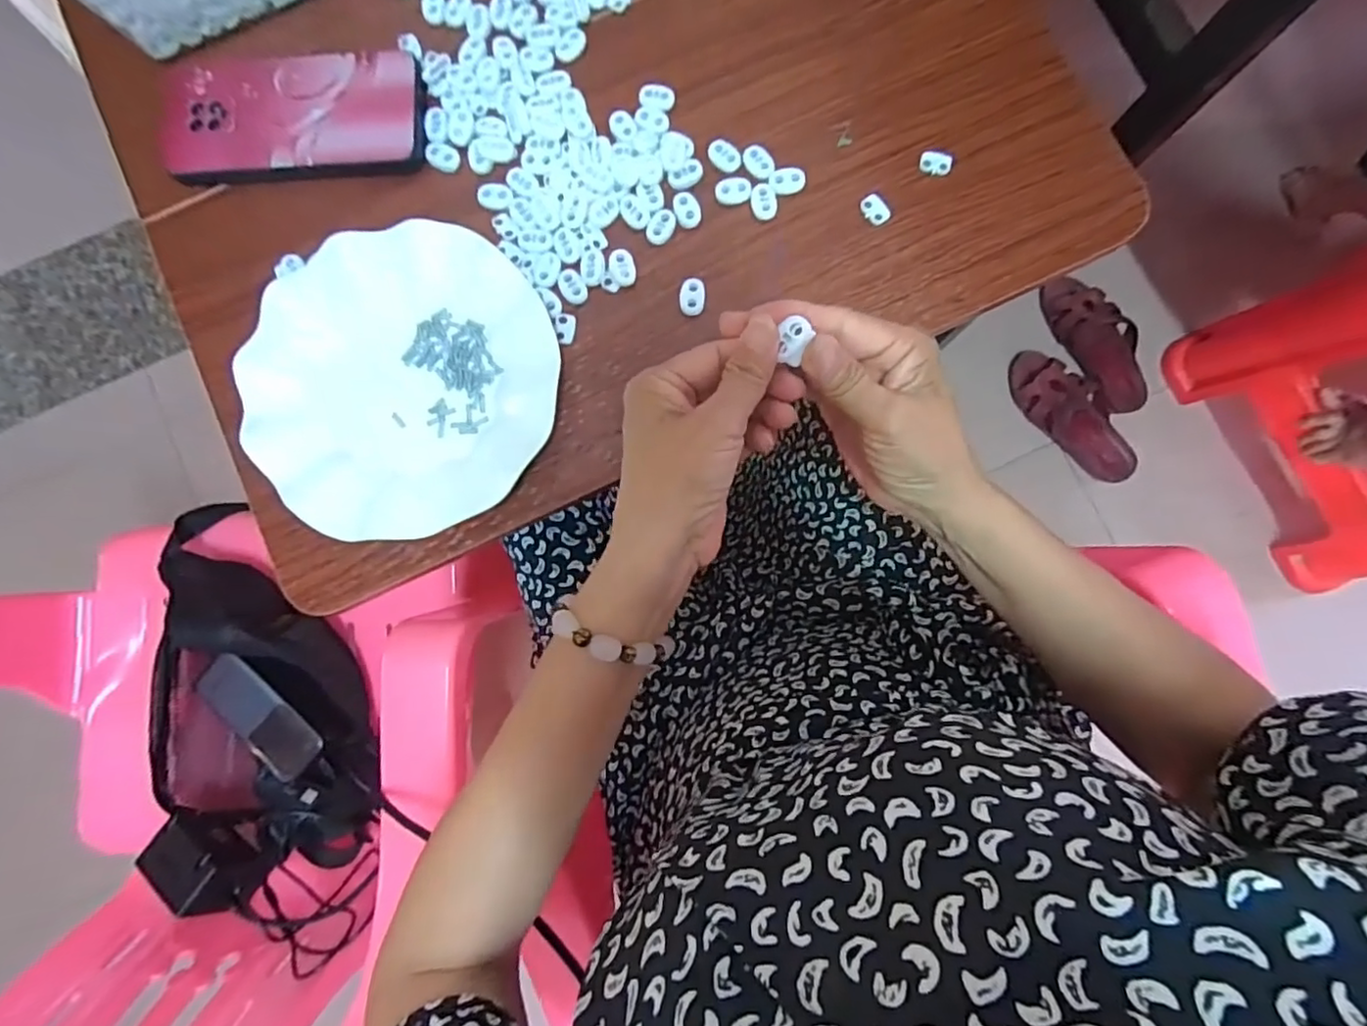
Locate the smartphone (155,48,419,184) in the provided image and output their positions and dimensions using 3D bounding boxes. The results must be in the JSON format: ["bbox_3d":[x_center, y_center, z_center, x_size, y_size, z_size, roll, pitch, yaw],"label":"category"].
[{"bbox_3d":[-0.258,-0.258,0.395,0.180,0.010,0.087,1,85,1],"label":"smartphone"}]

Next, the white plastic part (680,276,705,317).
[{"bbox_3d":[0.006,-0.135,0.379,0.015,0.005,0.024,2,85,1],"label":"white plastic part"}]

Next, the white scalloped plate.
[{"bbox_3d":[-0.168,-0.078,0.367,0.182,0.024,0.179,0,85,1],"label":"white scalloped plate"}]

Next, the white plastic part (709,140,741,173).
[{"bbox_3d":[0.026,-0.228,0.386,0.016,0.004,0.023,-38,85,-2],"label":"white plastic part"}]

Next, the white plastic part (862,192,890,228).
[{"bbox_3d":[0.120,-0.191,0.382,0.013,0.004,0.020,-32,85,-1],"label":"white plastic part"}]

